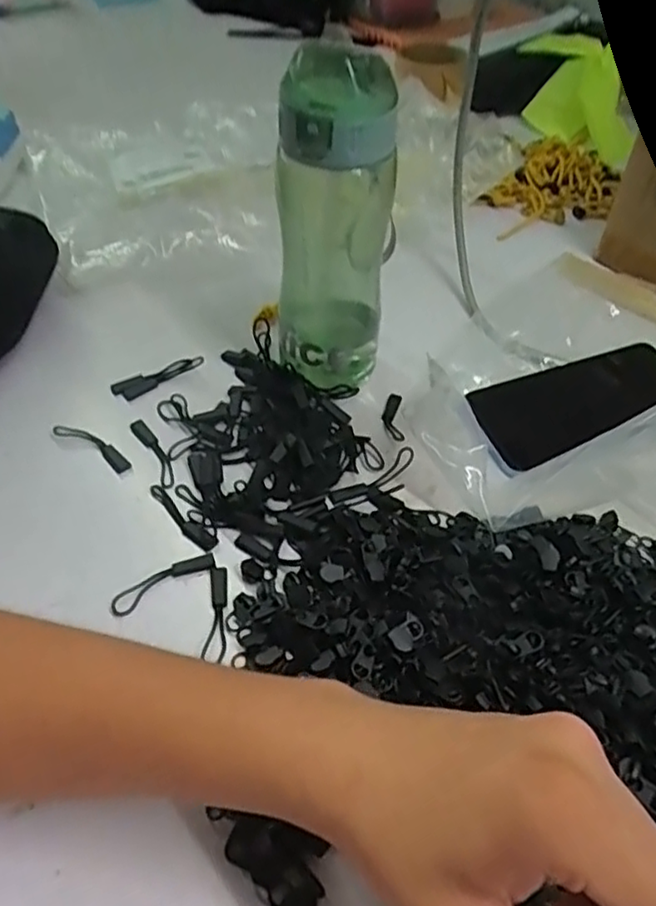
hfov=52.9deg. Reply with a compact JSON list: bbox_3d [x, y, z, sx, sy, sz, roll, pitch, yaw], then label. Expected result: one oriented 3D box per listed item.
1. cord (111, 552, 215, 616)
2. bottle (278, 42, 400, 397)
[{"bbox_3d":[-0.091,0.071,0.365,0.059,0.006,0.011,-25,53,-21],"label":"cord"},{"bbox_3d":[0.002,-0.136,0.416,0.072,0.198,0.074,2,48,2],"label":"bottle"}]

